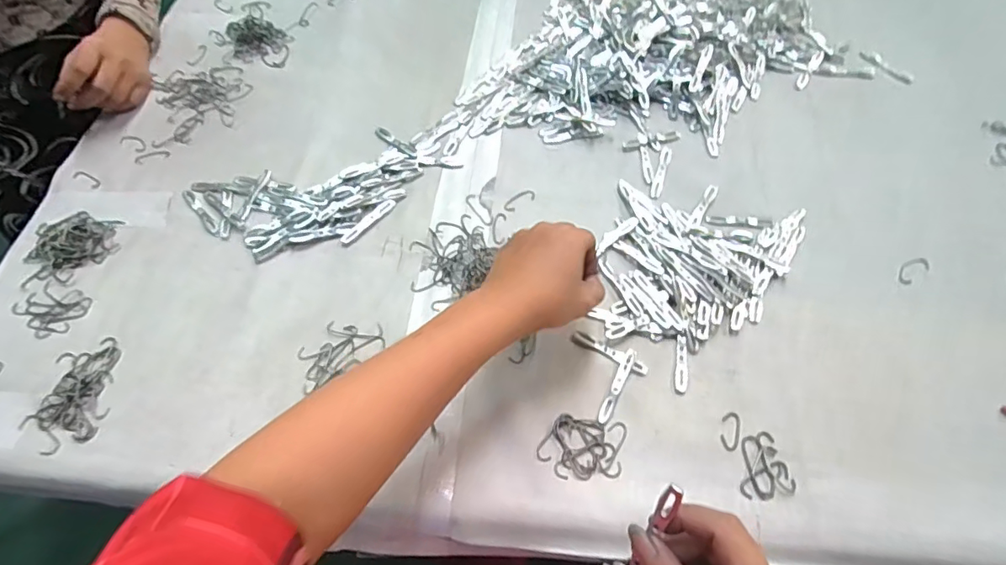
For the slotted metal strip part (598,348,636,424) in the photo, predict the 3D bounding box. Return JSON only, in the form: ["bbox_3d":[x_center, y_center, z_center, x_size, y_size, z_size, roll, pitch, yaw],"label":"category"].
[{"bbox_3d":[0.098,0.087,0.449,0.010,0.004,0.070,25,63,14],"label":"slotted metal strip part"}]

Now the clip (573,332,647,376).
[{"bbox_3d":[0.094,0.062,0.461,0.070,0.004,0.011,25,63,14],"label":"clip"}]

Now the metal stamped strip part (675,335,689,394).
[{"bbox_3d":[0.157,0.071,0.459,0.011,0.005,0.051,10,61,6],"label":"metal stamped strip part"}]

